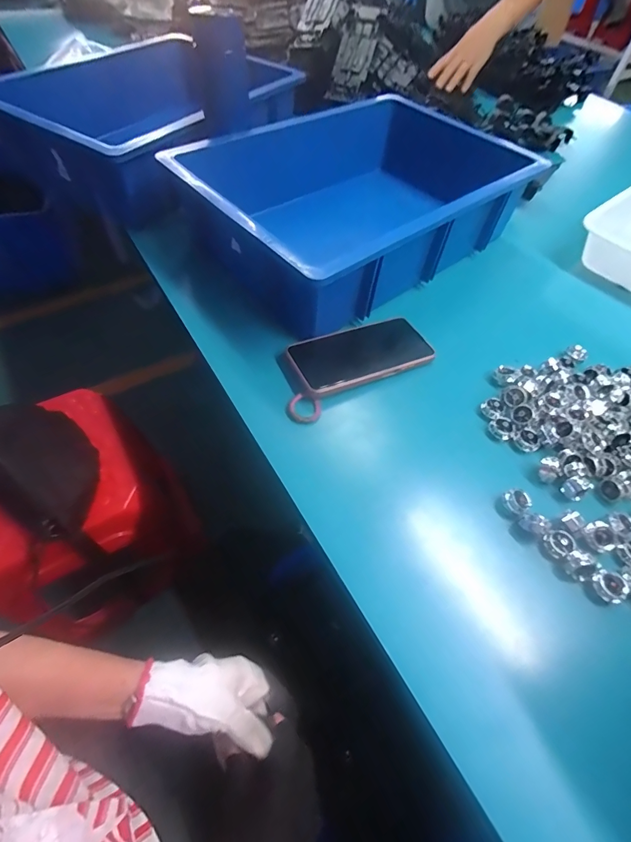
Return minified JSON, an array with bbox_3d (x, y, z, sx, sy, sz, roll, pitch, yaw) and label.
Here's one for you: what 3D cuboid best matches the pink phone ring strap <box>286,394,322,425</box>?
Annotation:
[{"bbox_3d":[-0.012,-0.011,0.418,0.034,0.011,0.030,20,57,11],"label":"pink phone ring strap"}]

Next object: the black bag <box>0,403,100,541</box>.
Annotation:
[{"bbox_3d":[-0.423,0.052,0.593,0.265,0.044,0.140,35,60,20],"label":"black bag"}]

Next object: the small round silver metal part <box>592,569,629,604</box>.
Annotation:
[{"bbox_3d":[0.242,0.135,0.326,0.023,0.012,0.021,33,60,19],"label":"small round silver metal part"}]

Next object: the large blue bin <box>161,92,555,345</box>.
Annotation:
[{"bbox_3d":[0.042,-0.322,0.582,0.419,0.130,0.355,-35,64,-24],"label":"large blue bin"}]

